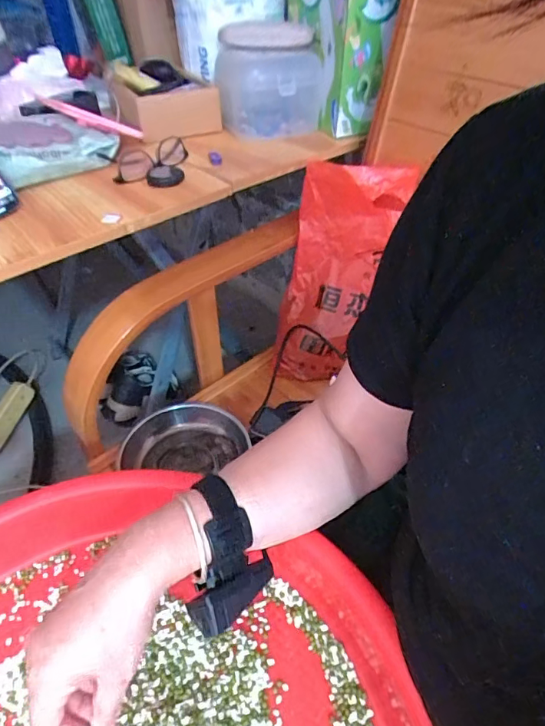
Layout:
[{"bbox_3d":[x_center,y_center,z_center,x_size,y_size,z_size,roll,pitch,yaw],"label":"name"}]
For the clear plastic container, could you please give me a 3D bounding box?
[{"bbox_3d":[-0.004,-0.469,0.779,0.170,0.148,0.135,-4,44,-4],"label":"clear plastic container"}]

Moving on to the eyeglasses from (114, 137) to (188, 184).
[{"bbox_3d":[-0.182,-0.303,0.696,0.131,0.023,0.068,-33,52,-29],"label":"eyeglasses"}]

